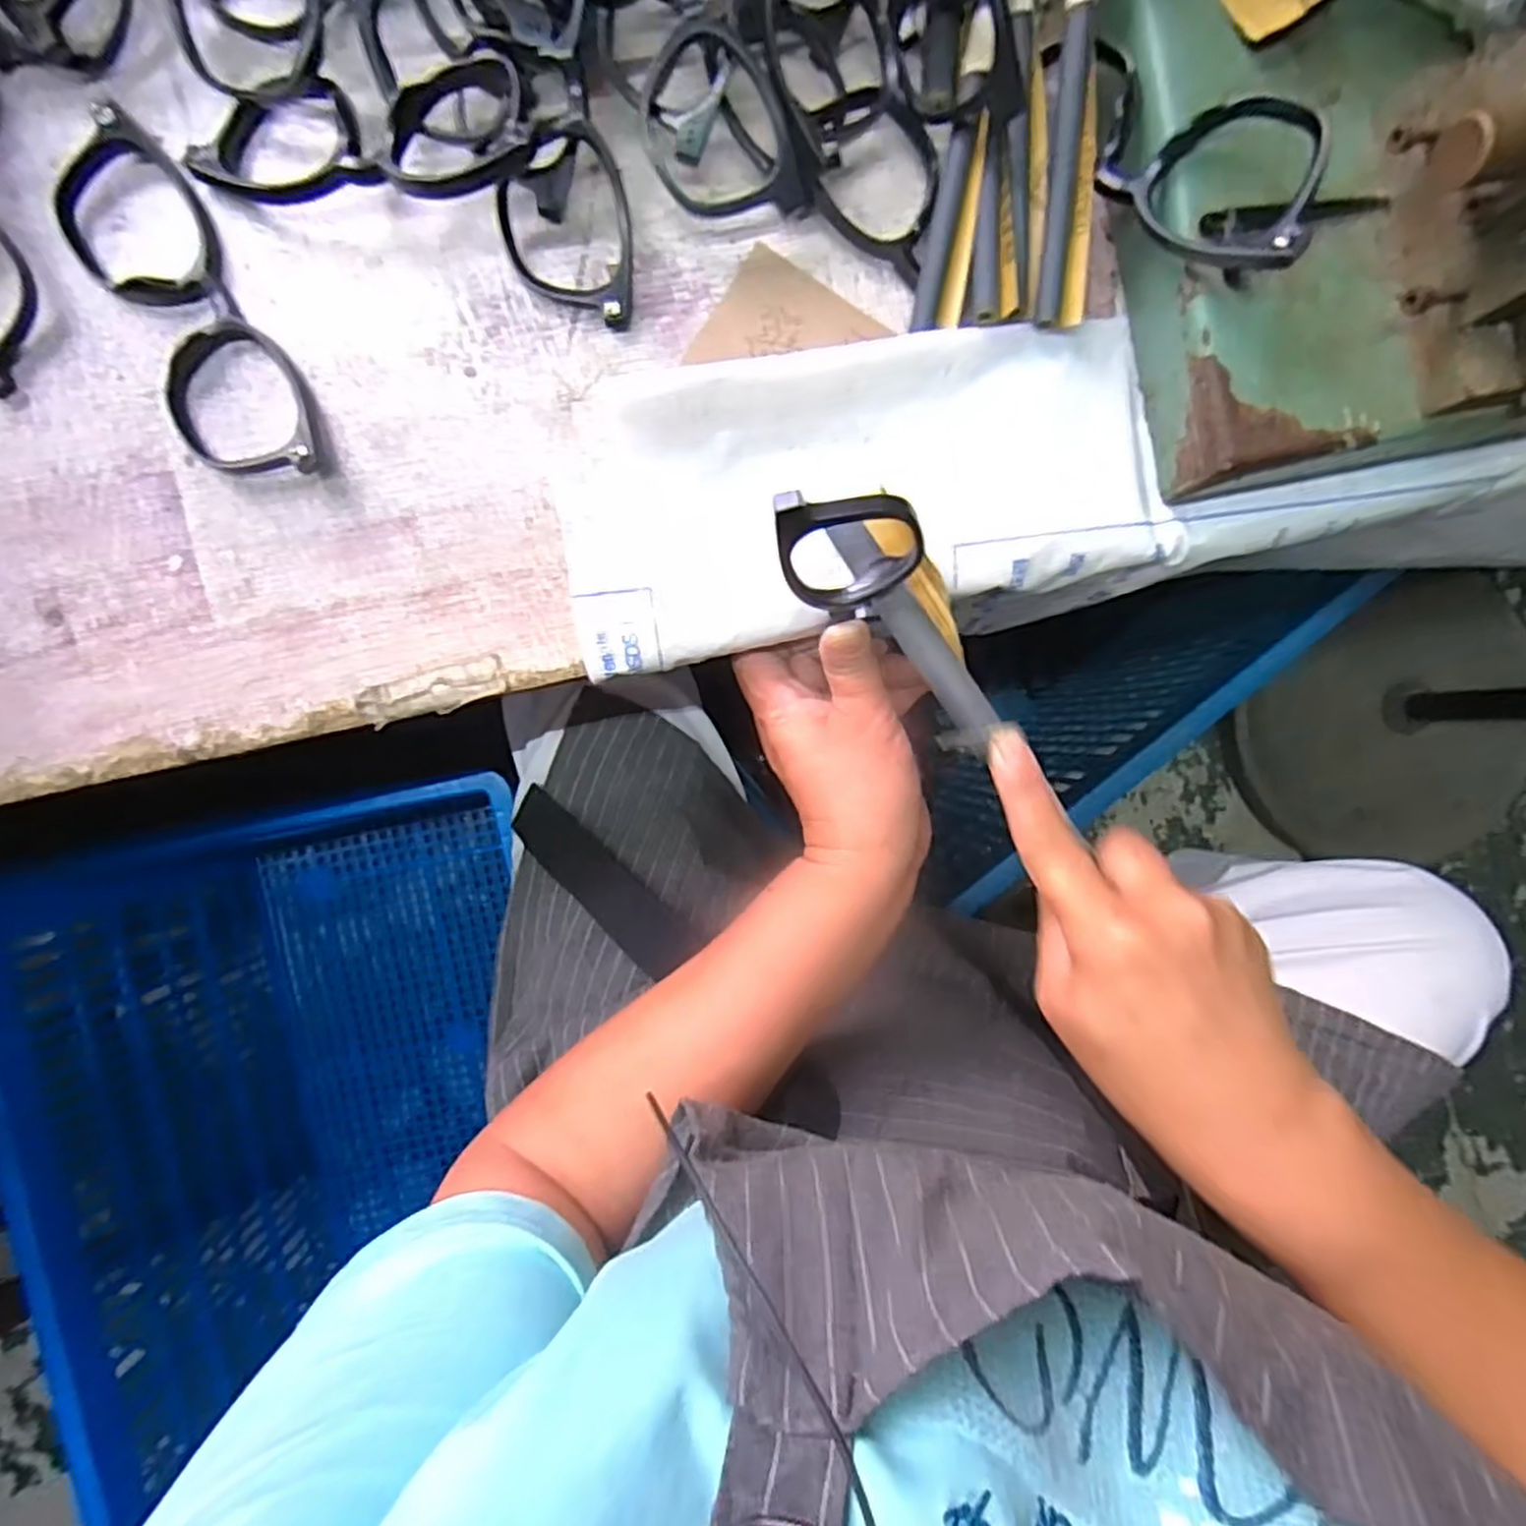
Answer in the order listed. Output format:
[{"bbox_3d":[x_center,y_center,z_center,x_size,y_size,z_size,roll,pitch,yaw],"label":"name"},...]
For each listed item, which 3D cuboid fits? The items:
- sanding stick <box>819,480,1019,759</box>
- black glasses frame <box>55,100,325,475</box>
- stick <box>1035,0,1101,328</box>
[{"bbox_3d":[0.060,-0.054,0.290,0.029,0.012,0.104,-27,89,-10],"label":"sanding stick"},{"bbox_3d":[-0.214,-0.166,0.282,0.049,0.012,0.141,-27,93,-2],"label":"black glasses frame"},{"bbox_3d":[0.110,-0.226,0.272,0.016,0.007,0.128,-2,104,-3],"label":"stick"}]

